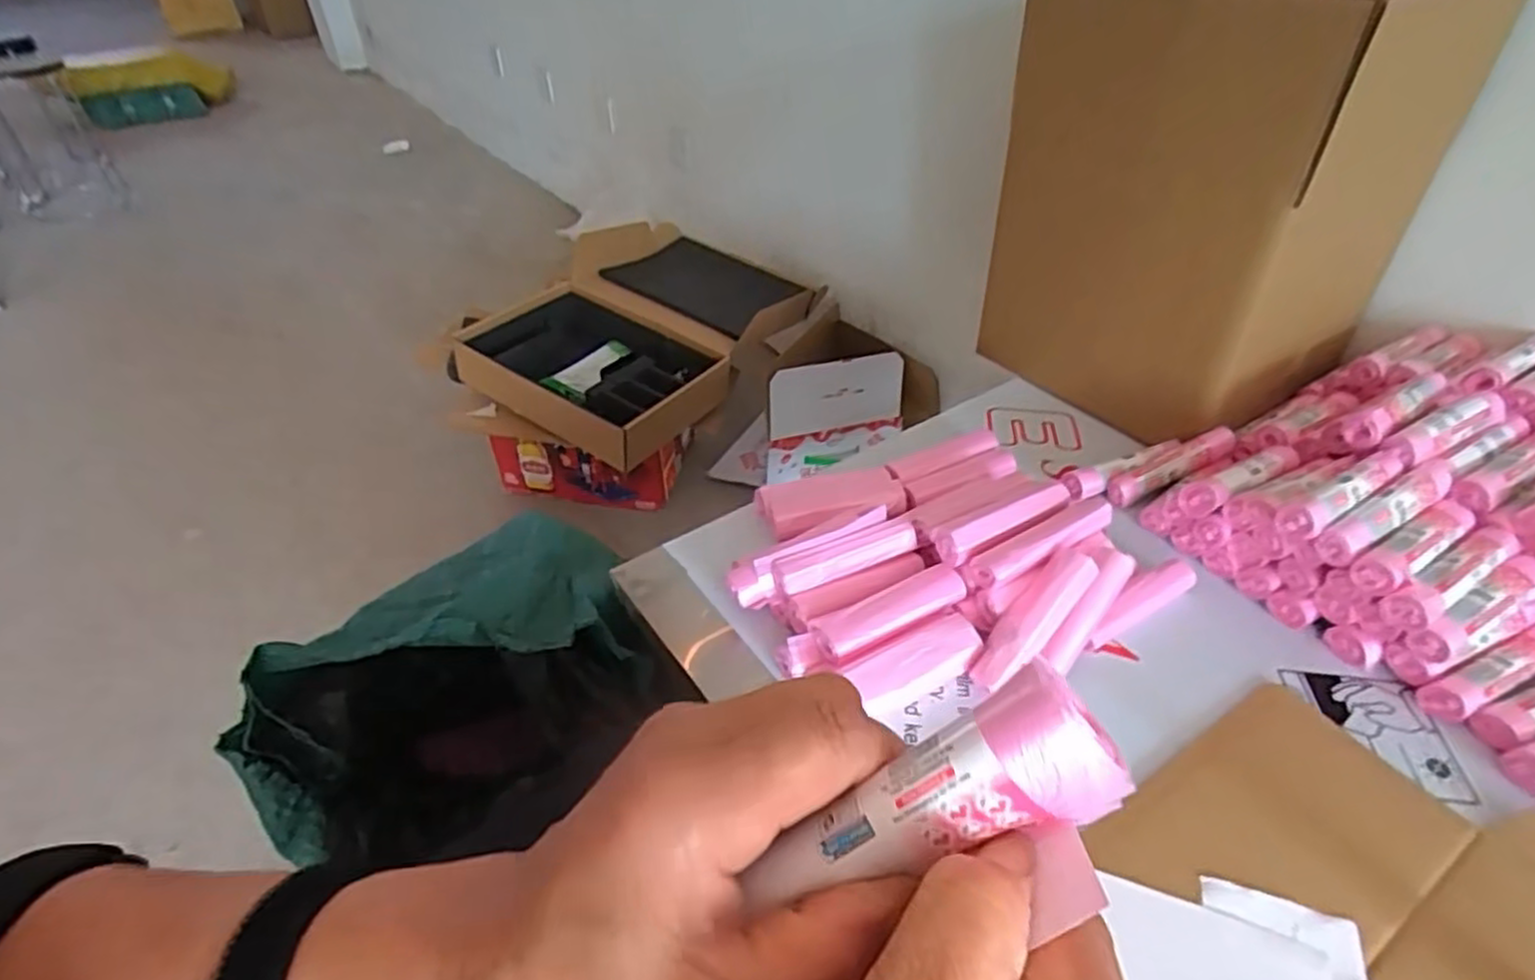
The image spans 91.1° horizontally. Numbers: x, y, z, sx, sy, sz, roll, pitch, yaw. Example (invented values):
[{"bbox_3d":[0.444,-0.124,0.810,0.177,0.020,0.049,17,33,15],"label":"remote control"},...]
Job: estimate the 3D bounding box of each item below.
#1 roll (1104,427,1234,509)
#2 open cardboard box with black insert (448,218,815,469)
[{"bbox_3d":[0.365,-0.022,0.684,0.124,0.023,0.025,-26,41,-2],"label":"roll"},{"bbox_3d":[-0.232,-0.335,1.446,0.561,0.171,0.622,26,47,28],"label":"open cardboard box with black insert"}]

